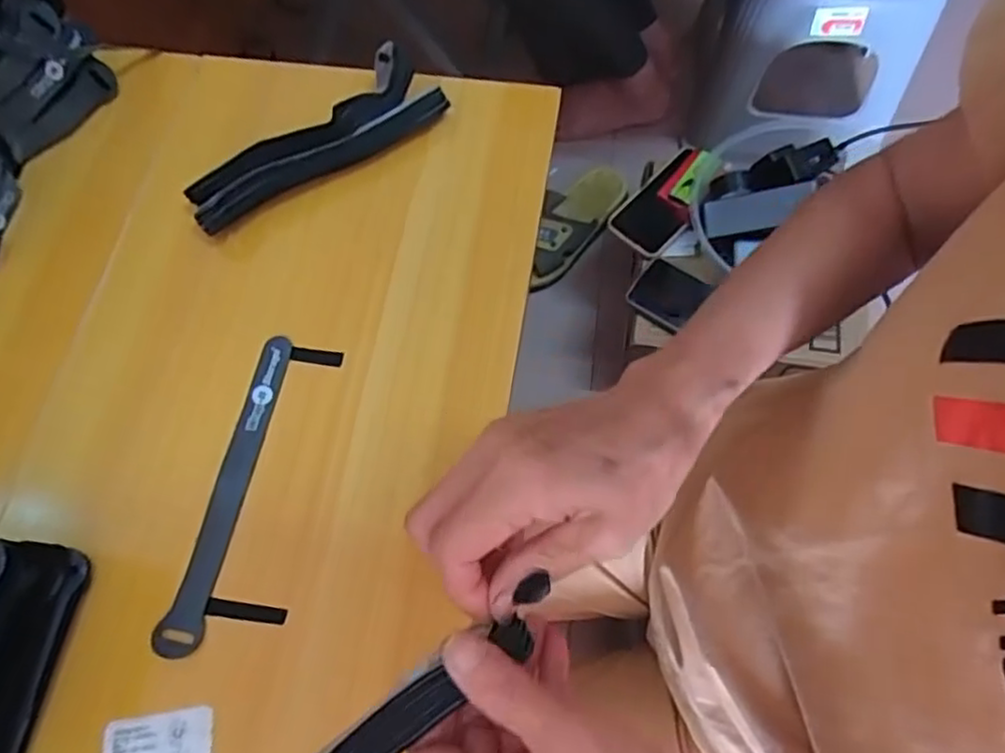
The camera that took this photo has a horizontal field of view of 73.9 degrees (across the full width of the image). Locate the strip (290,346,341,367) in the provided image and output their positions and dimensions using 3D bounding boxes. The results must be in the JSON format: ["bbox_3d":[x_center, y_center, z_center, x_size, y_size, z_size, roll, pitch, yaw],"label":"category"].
[{"bbox_3d":[-0.123,-0.014,0.443,0.033,0.004,0.010,7,69,5],"label":"strip"}]

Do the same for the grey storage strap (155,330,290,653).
[{"bbox_3d":[-0.168,0.066,0.413,0.022,0.010,0.196,9,69,5],"label":"grey storage strap"}]

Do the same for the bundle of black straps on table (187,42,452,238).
[{"bbox_3d":[-0.135,-0.170,0.481,0.192,0.029,0.053,-38,72,-12],"label":"bundle of black straps on table"}]

